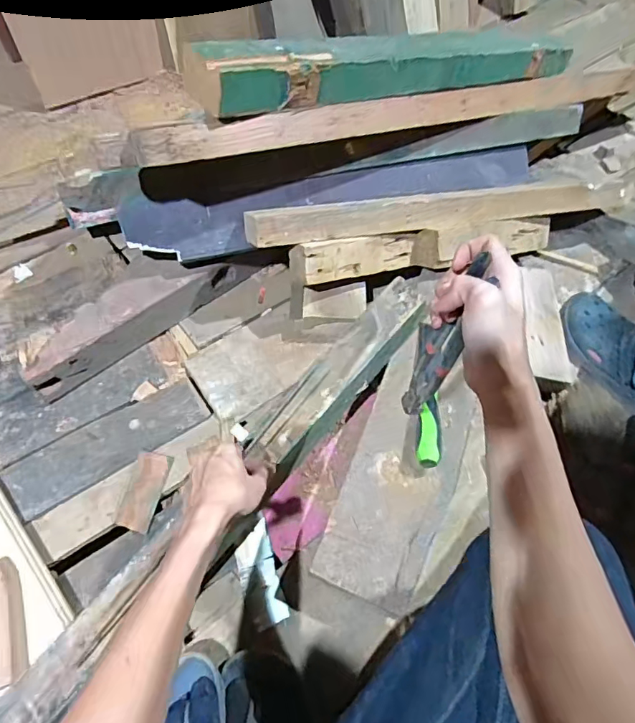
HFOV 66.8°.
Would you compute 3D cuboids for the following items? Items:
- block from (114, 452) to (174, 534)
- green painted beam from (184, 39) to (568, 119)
[{"bbox_3d":[-0.261,0.193,0.723,0.052,0.009,0.116,10,59,3],"label":"block"},{"bbox_3d":[0.186,-0.521,0.843,0.922,0.069,0.104,-25,63,-32],"label":"green painted beam"}]

